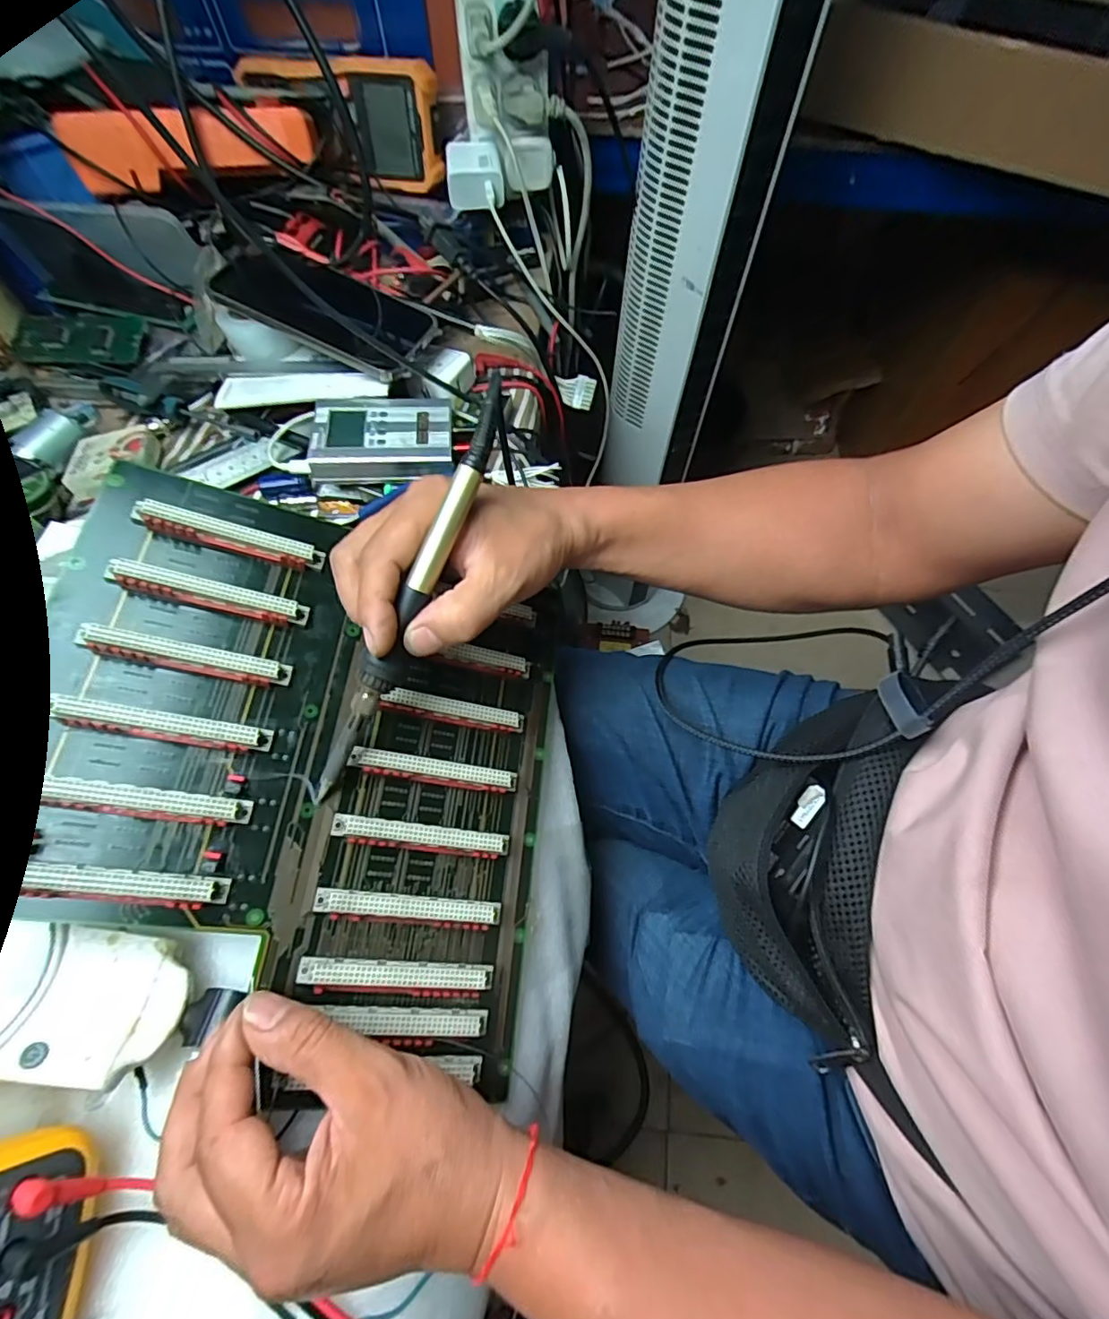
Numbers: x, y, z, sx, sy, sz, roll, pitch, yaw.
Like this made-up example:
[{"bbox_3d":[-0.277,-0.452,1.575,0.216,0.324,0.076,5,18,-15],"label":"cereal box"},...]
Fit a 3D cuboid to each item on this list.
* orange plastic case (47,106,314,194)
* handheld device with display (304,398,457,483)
[{"bbox_3d":[-0.267,-0.377,0.414,0.171,0.044,0.034,-8,64,-5],"label":"orange plastic case"},{"bbox_3d":[-0.128,-0.166,0.425,0.100,0.022,0.064,-3,64,-2],"label":"handheld device with display"}]

